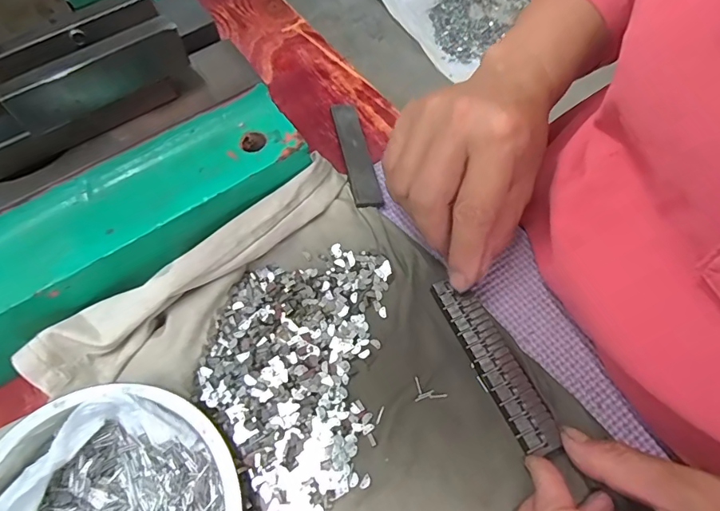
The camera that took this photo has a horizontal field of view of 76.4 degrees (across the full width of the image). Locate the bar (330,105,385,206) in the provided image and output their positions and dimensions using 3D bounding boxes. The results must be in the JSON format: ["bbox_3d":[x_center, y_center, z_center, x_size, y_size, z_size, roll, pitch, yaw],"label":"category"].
[{"bbox_3d":[-0.004,-0.073,0.313,0.018,0.006,0.102,-8,54,-8],"label":"bar"}]

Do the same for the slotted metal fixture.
[{"bbox_3d":[0.069,0.053,0.237,0.022,0.004,0.095,-24,64,-11],"label":"slotted metal fixture"}]

